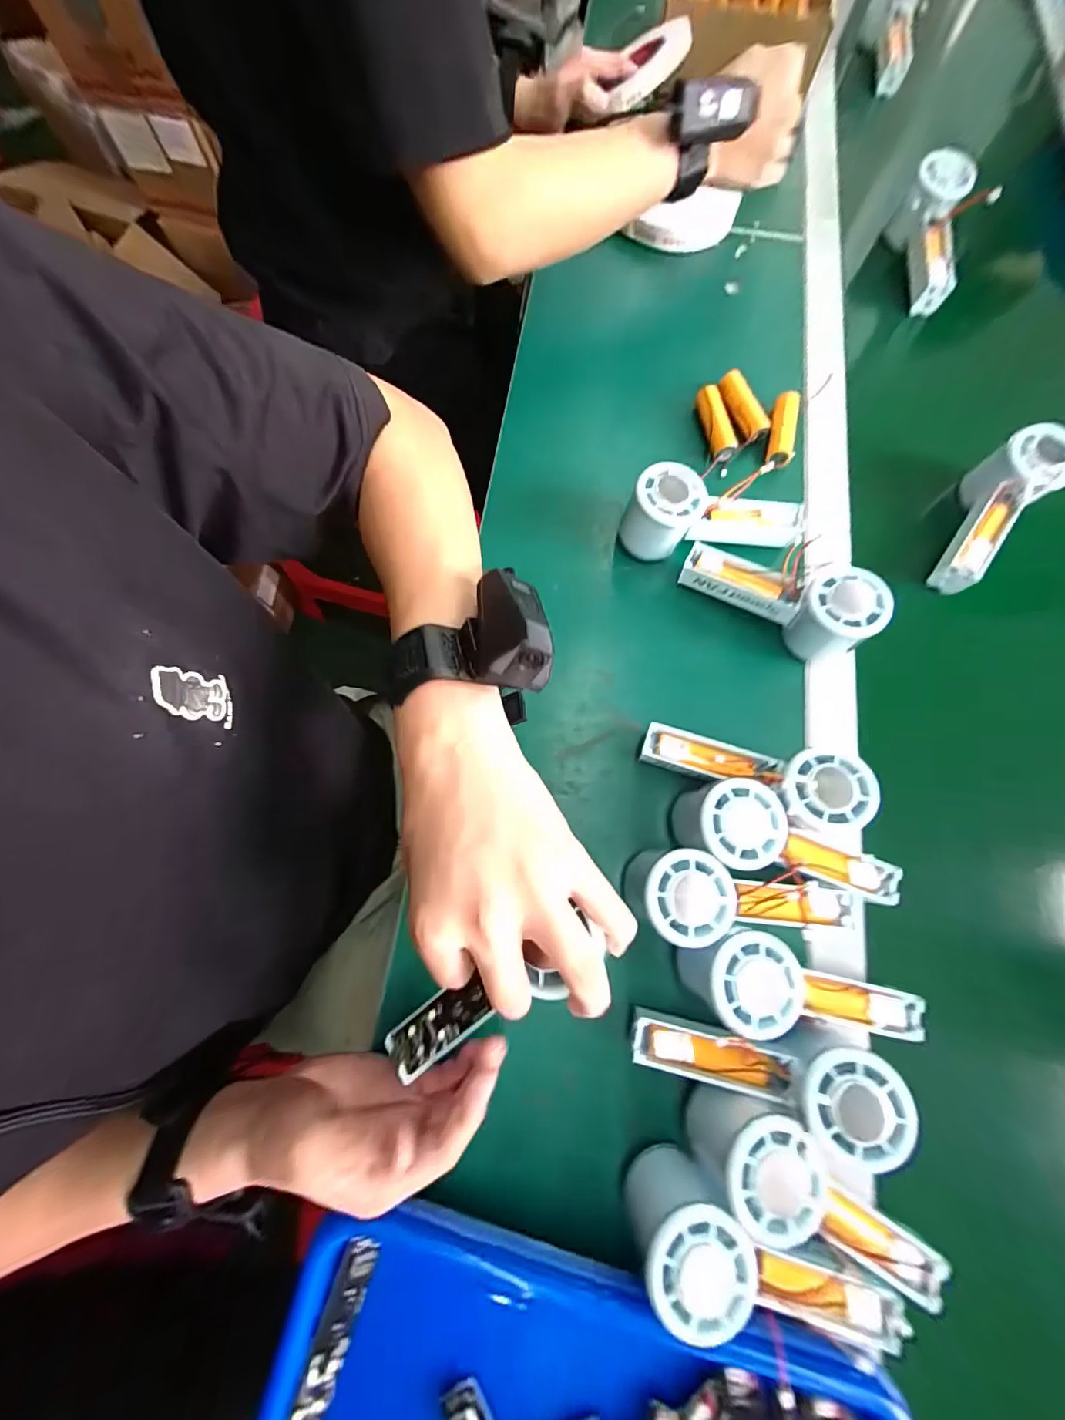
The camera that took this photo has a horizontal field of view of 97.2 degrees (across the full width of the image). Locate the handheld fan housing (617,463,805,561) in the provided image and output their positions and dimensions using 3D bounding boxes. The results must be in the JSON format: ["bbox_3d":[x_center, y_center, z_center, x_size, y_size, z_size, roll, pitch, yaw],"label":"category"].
[{"bbox_3d":[0.154,-0.165,0.402,0.154,0.063,0.057,-4,75,-3],"label":"handheld fan housing"}]

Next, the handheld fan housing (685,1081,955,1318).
[{"bbox_3d":[0.163,0.289,0.278,0.160,0.067,0.058,40,78,9],"label":"handheld fan housing"}]

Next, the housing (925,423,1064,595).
[{"bbox_3d":[0.407,-0.172,0.415,0.057,0.048,0.152,32,95,7],"label":"housing"}]

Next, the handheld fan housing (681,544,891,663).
[{"bbox_3d":[0.197,-0.092,0.384,0.150,0.061,0.055,25,76,19],"label":"handheld fan housing"}]

